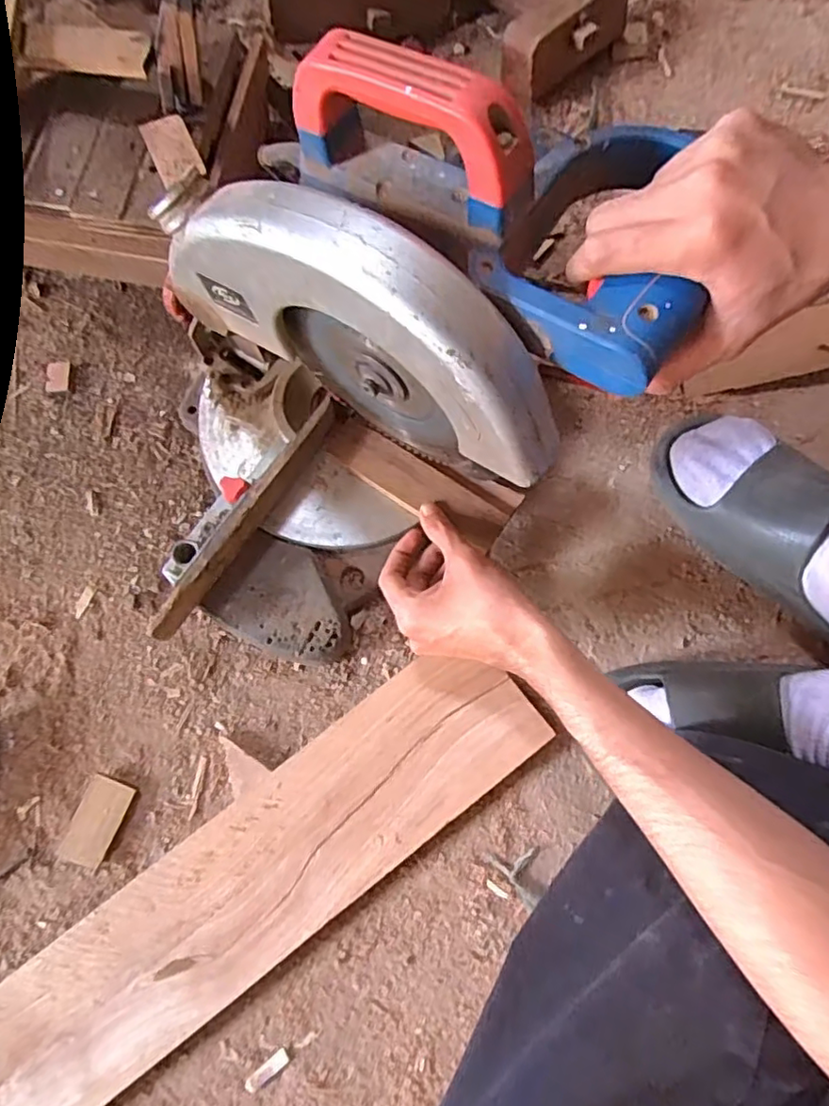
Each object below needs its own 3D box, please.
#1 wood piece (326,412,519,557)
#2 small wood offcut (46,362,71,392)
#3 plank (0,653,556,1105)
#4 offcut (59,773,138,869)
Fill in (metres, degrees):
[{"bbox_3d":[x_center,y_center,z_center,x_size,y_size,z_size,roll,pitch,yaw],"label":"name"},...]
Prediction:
[{"bbox_3d":[0.000,-0.056,0.472,0.151,0.009,0.040,30,80,7],"label":"wood piece"},{"bbox_3d":[-0.318,-0.157,0.548,0.022,0.006,0.029,-6,78,-1],"label":"small wood offcut"},{"bbox_3d":[-0.178,0.286,0.441,0.622,0.020,0.109,-37,80,-7],"label":"plank"},{"bbox_3d":[-0.238,0.201,0.459,0.034,0.008,0.063,22,79,5],"label":"offcut"}]

